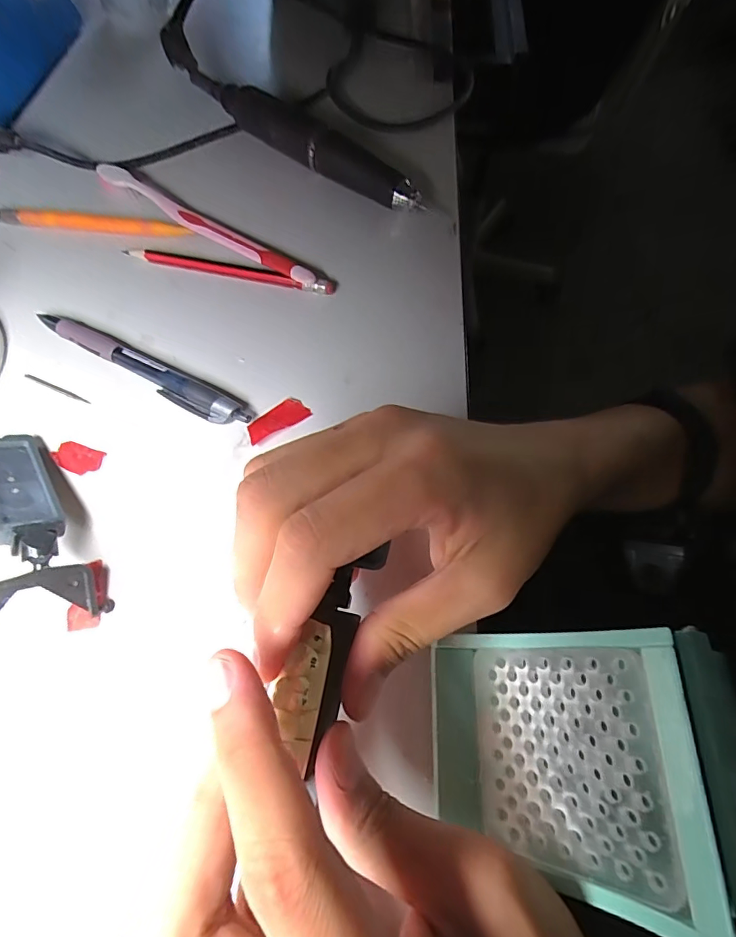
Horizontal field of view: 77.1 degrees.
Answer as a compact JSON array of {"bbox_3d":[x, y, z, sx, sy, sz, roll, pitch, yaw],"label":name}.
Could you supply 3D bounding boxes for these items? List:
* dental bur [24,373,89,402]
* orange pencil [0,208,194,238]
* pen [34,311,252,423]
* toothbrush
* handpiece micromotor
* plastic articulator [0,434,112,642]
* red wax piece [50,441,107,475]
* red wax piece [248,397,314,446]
[{"bbox_3d":[-0.169,-0.044,0.249,0.044,0.004,0.004,24,69,11],"label":"dental bur"},{"bbox_3d":[-0.176,-0.156,0.294,0.130,0.005,0.014,9,67,5],"label":"orange pencil"},{"bbox_3d":[-0.123,-0.054,0.248,0.137,0.011,0.015,27,70,12],"label":"pen"},{"bbox_3d":[-0.104,-0.152,0.286,0.171,0.011,0.010,32,71,13],"label":"toothbrush"},{"bbox_3d":[-0.045,-0.218,0.306,0.206,0.027,0.021,37,72,15],"label":"handpiece micromotor"},{"bbox_3d":[-0.155,0.024,0.204,0.043,0.035,0.099,-24,69,-9],"label":"plastic articulator"},{"bbox_3d":[-0.148,-0.006,0.233,0.025,0.004,0.014,17,68,8],"label":"red wax piece"},{"bbox_3d":[-0.047,-0.025,0.238,0.033,0.004,0.015,-32,70,-12],"label":"red wax piece"}]

